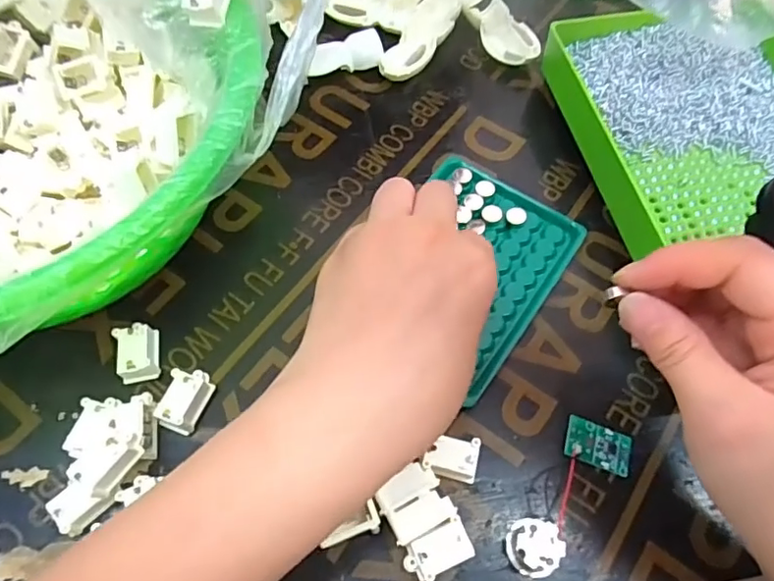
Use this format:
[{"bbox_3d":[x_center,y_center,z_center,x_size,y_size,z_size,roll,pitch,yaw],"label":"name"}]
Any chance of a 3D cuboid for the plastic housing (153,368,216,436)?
[{"bbox_3d":[-0.096,0.054,0.269,0.018,0.015,0.029,12,63,5],"label":"plastic housing"}]

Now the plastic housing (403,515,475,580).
[{"bbox_3d":[0.023,0.113,0.242,0.030,0.014,0.017,-23,65,-13],"label":"plastic housing"}]

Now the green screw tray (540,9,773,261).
[{"bbox_3d":[0.199,-0.073,0.324,0.157,0.041,0.236,-8,63,-5],"label":"green screw tray"}]

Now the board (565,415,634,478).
[{"bbox_3d":[0.101,0.074,0.268,0.032,0.008,0.020,17,63,7],"label":"board"}]

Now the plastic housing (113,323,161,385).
[{"bbox_3d":[-0.124,0.031,0.280,0.018,0.014,0.028,-11,63,-7],"label":"plastic housing"}]

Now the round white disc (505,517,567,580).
[{"bbox_3d":[0.064,0.111,0.242,0.023,0.017,0.023,0,62,-1],"label":"round white disc"}]

